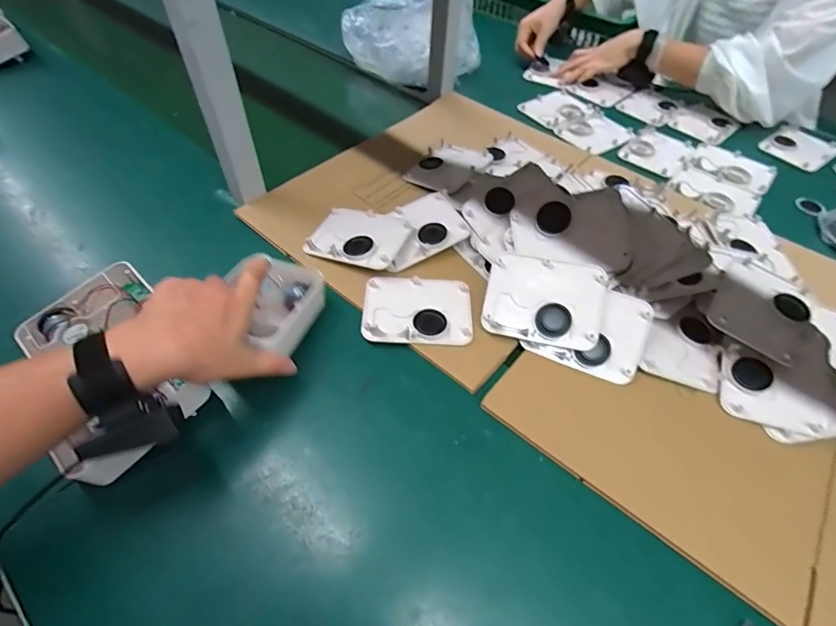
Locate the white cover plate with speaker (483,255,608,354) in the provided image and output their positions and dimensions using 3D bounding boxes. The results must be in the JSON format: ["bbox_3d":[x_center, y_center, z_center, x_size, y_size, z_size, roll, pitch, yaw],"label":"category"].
[{"bbox_3d":[0.141,-0.014,0.495,0.126,0.008,0.095,10,80,12],"label":"white cover plate with speaker"}]

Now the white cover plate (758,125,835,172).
[{"bbox_3d":[0.692,-0.301,0.792,0.131,0.009,0.101,-30,59,-23],"label":"white cover plate"}]

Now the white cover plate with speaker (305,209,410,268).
[{"bbox_3d":[-0.077,-0.101,0.577,0.122,0.018,0.090,17,54,11],"label":"white cover plate with speaker"}]

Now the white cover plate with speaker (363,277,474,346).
[{"bbox_3d":[0.001,-0.006,0.522,0.125,0.012,0.097,1,52,-1],"label":"white cover plate with speaker"}]

